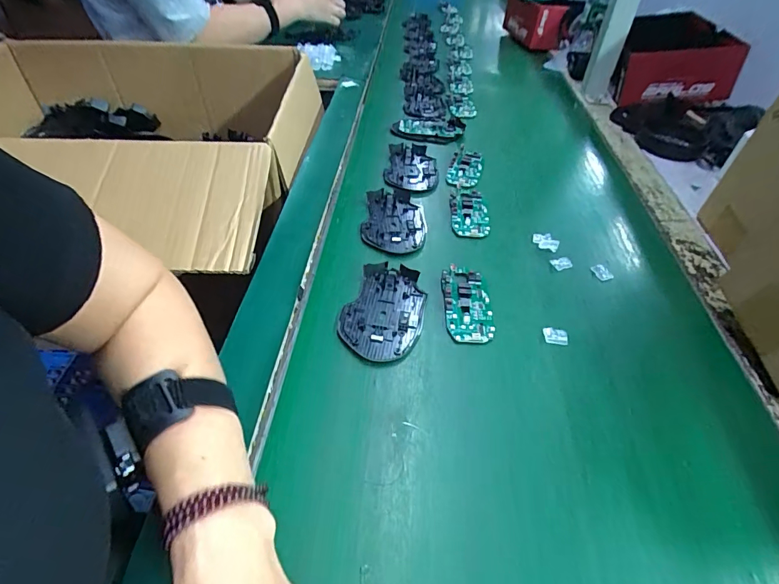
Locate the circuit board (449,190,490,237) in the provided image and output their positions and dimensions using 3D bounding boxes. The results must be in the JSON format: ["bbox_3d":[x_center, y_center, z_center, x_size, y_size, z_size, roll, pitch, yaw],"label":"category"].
[{"bbox_3d":[0.100,-0.101,0.539,0.046,0.007,0.086,2,45,1],"label":"circuit board"}]

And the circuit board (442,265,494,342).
[{"bbox_3d":[0.077,0.009,0.428,0.045,0.014,0.090,0,45,-1],"label":"circuit board"}]

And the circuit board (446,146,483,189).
[{"bbox_3d":[0.106,-0.174,0.602,0.044,0.013,0.080,12,46,11],"label":"circuit board"}]

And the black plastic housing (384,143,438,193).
[{"bbox_3d":[0.032,-0.174,0.600,0.071,0.013,0.100,4,45,3],"label":"black plastic housing"}]

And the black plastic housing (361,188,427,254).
[{"bbox_3d":[0.006,-0.090,0.519,0.073,0.009,0.116,2,45,1],"label":"black plastic housing"}]

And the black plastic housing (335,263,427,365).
[{"bbox_3d":[-0.006,0.016,0.419,0.075,0.011,0.113,10,46,9],"label":"black plastic housing"}]

